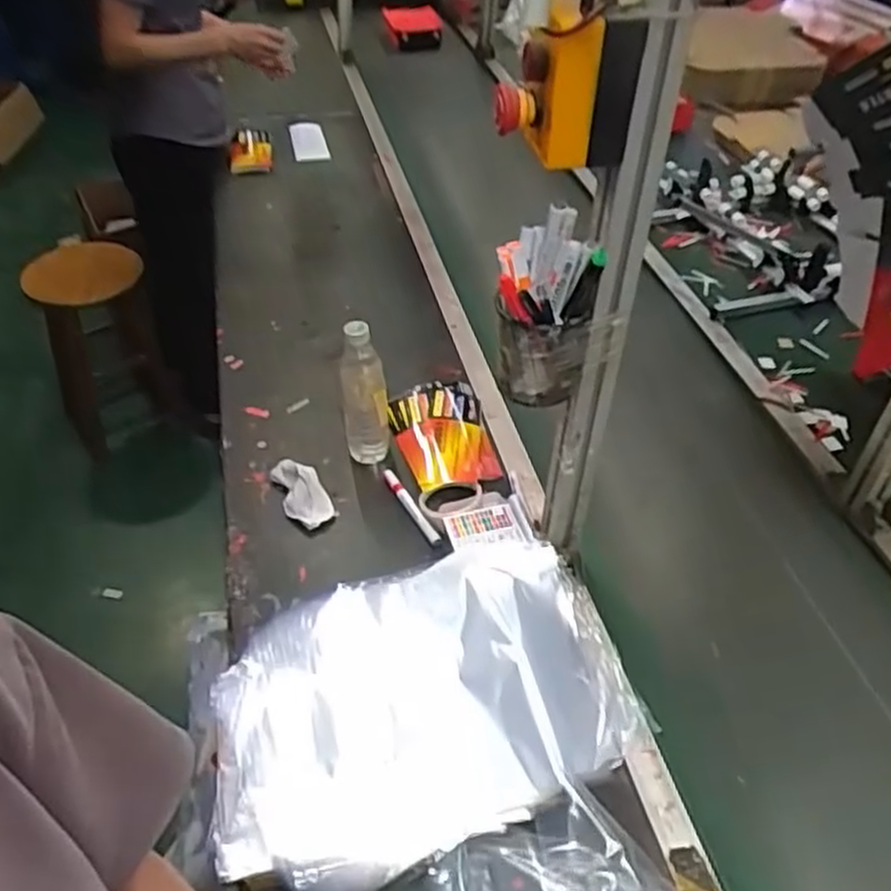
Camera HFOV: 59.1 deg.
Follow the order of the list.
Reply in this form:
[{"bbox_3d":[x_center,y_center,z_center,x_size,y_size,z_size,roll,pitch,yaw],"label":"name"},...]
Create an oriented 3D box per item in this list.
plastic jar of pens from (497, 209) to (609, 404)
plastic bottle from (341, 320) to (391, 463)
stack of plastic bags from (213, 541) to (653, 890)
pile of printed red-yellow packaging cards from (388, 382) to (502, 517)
[{"bbox_3d":[0.094,-0.129,0.742,0.091,0.182,0.078,8,44,6],"label":"plastic jar of pens"},{"bbox_3d":[-0.111,-0.073,1.081,0.062,0.218,0.055,-3,43,-5],"label":"plastic bottle"},{"bbox_3d":[-0.025,0.274,0.850,0.461,0.044,0.306,-16,46,-18],"label":"stack of plastic bags"},{"bbox_3d":[0.000,-0.001,1.132,0.137,0.018,0.263,-6,44,-8],"label":"pile of printed red-yellow packaging cards"}]

